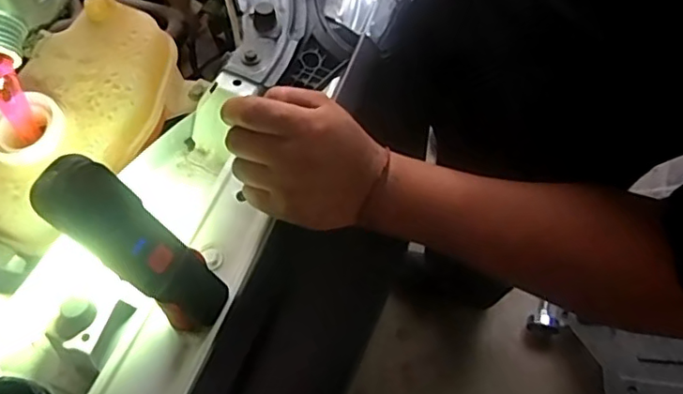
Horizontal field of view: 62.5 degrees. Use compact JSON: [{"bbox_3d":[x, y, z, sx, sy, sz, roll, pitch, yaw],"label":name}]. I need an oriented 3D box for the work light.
[{"bbox_3d":[-0.121,0.032,0.341,0.040,0.144,0.029,-47,43,-16],"label":"work light"}]

